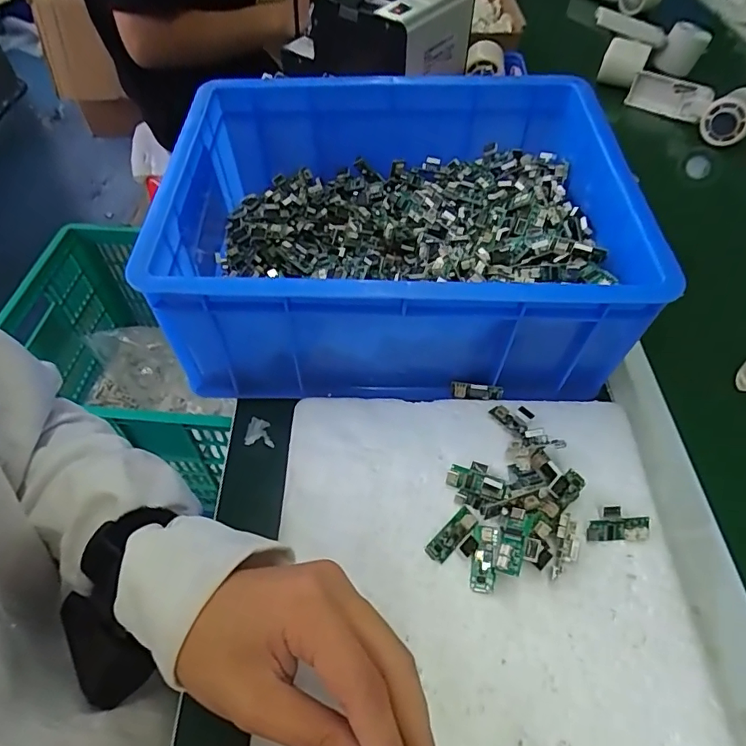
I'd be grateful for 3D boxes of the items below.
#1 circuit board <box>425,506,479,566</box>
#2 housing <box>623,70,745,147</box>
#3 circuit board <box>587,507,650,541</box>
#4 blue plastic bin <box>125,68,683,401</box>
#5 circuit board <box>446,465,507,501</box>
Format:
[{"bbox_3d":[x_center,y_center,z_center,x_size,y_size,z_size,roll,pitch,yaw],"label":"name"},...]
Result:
[{"bbox_3d":[0.051,0.103,0.319,0.039,0.005,0.014,-38,62,-25],"label":"circuit board"},{"bbox_3d":[0.423,-0.358,0.663,0.062,0.067,0.162,-36,64,-24],"label":"housing"},{"bbox_3d":[0.155,0.096,0.320,0.039,0.008,0.020,0,53,0],"label":"circuit board"},{"bbox_3d":[0.019,-0.117,0.413,0.327,0.125,0.252,0,53,0],"label":"blue plastic bin"},{"bbox_3d":[0.069,0.073,0.334,0.038,0.005,0.015,14,54,24],"label":"circuit board"}]

